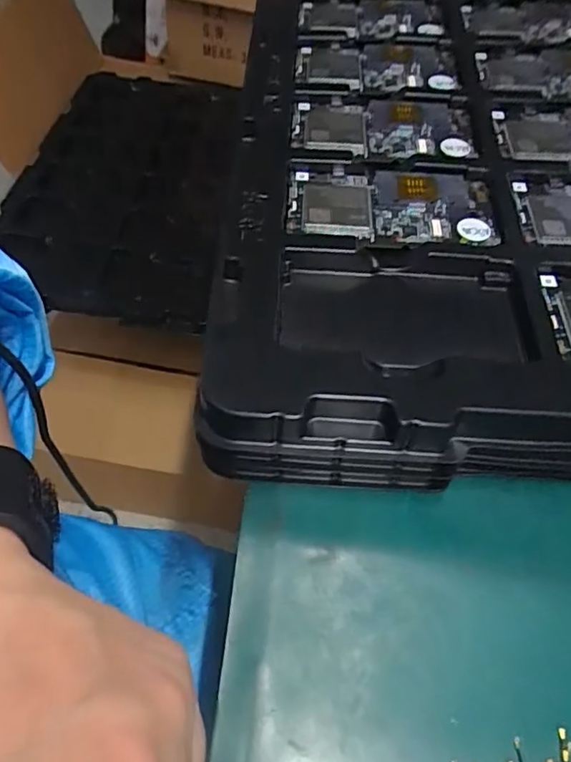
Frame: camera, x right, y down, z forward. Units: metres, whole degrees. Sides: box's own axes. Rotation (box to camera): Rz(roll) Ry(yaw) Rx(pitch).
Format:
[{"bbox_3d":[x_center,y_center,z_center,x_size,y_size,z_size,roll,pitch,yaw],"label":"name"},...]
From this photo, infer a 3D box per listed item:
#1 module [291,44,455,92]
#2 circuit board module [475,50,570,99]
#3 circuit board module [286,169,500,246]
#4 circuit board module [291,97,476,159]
[{"bbox_3d":[0.072,-0.251,0.453,0.122,0.012,0.077,4,56,-3],"label":"module"},{"bbox_3d":[0.215,-0.245,0.452,0.123,0.008,0.071,0,56,-5],"label":"circuit board module"},{"bbox_3d":[0.066,-0.109,0.353,0.127,0.005,0.063,4,56,-2],"label":"circuit board module"},{"bbox_3d":[0.069,-0.178,0.404,0.124,0.010,0.068,4,56,-3],"label":"circuit board module"}]

